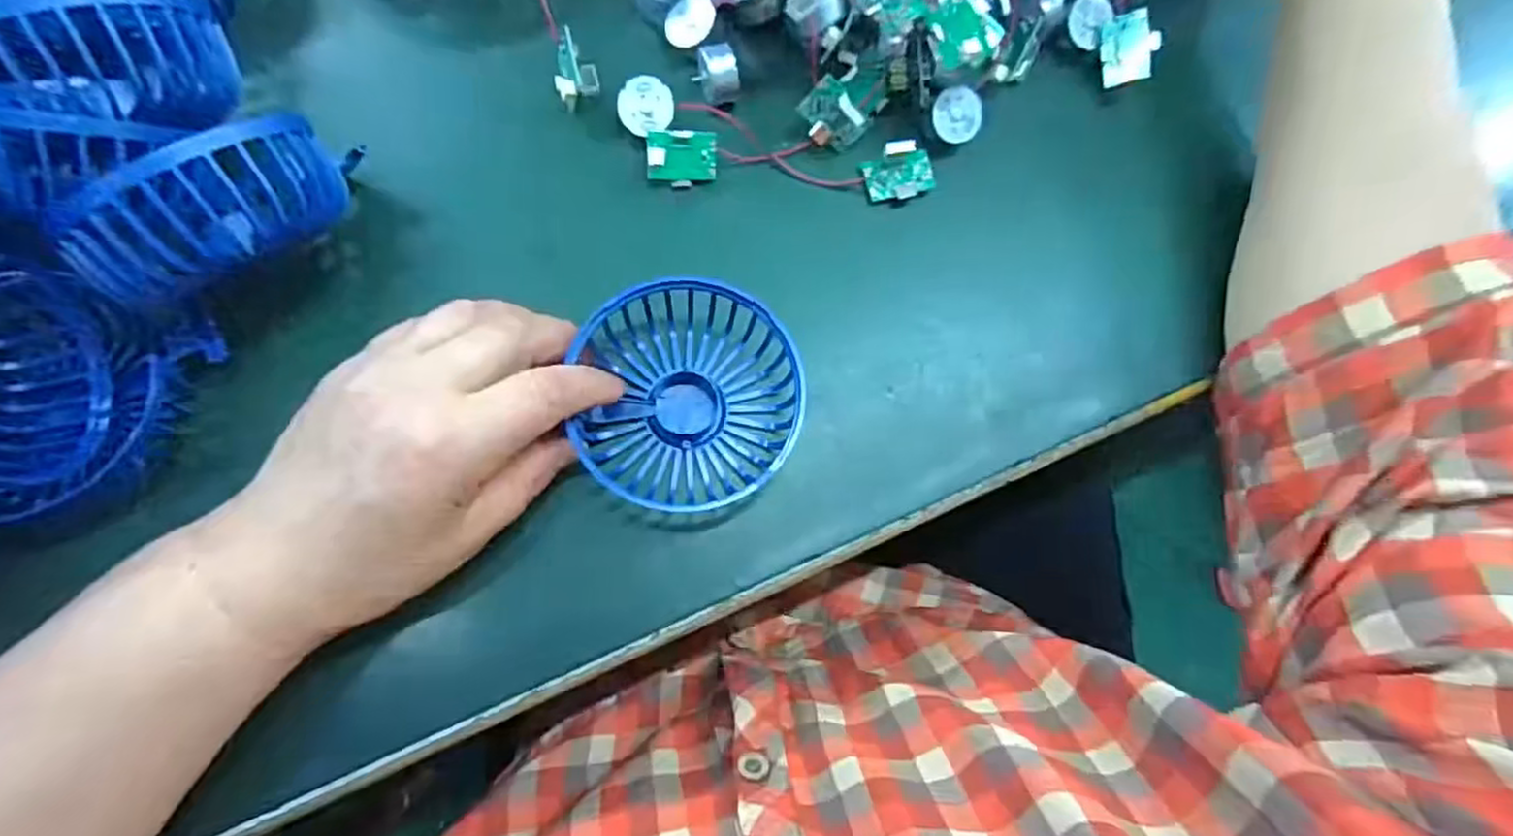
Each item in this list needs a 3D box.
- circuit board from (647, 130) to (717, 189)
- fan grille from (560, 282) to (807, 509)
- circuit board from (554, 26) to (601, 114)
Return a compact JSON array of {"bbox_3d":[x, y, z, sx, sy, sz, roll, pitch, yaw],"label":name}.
[{"bbox_3d":[-0.033,-0.114,0.312,0.031,0.006,0.023,-3,106,-16],"label":"circuit board"},{"bbox_3d":[-0.025,-0.009,0.284,0.087,0.026,0.088,4,81,-4],"label":"fan grille"},{"bbox_3d":[-0.081,-0.155,0.320,0.018,0.014,0.038,-5,77,-5],"label":"circuit board"}]

